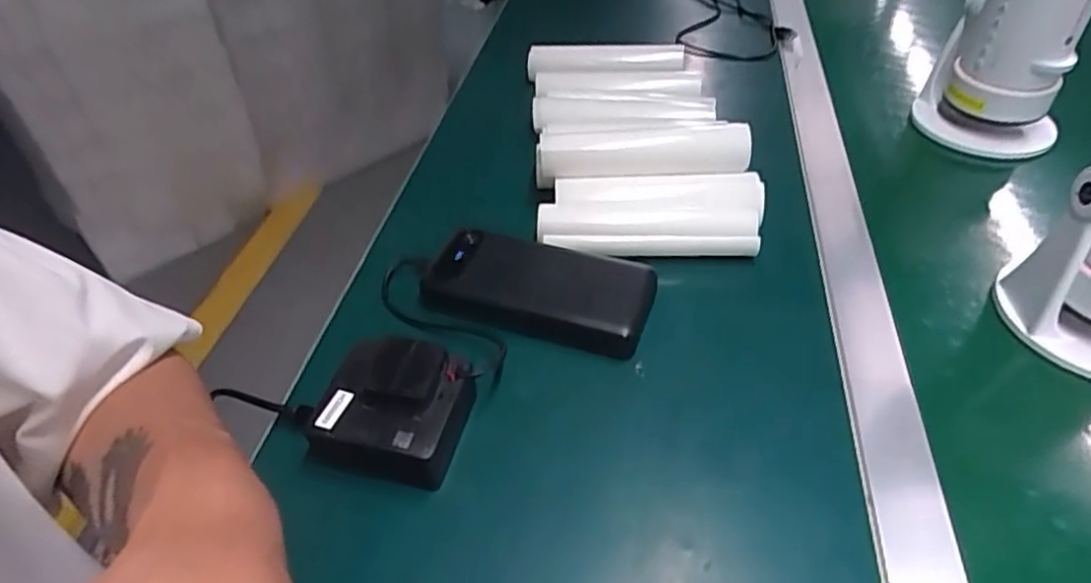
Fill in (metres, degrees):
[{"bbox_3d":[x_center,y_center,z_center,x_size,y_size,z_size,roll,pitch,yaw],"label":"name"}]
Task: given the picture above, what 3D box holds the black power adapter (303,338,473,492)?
[{"bbox_3d":[-0.087,0.071,0.381,0.083,0.049,0.063,4,44,7],"label":"black power adapter"}]

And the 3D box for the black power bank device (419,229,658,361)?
[{"bbox_3d":[-0.006,-0.002,0.475,0.158,0.028,0.074,13,46,15],"label":"black power bank device"}]

